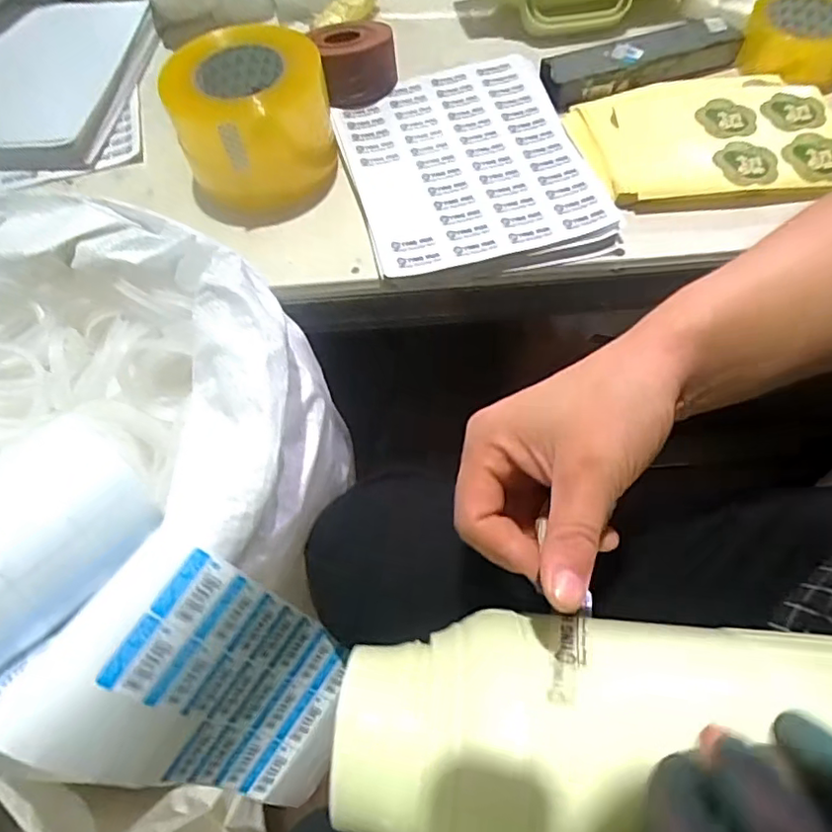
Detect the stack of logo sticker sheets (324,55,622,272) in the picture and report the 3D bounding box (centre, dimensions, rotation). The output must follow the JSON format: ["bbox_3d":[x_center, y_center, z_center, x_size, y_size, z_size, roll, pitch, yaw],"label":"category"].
[{"bbox_3d":[0.044,-0.241,0.562,0.214,0.020,0.272,-11,61,-3],"label":"stack of logo sticker sheets"}]

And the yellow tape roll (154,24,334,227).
[{"bbox_3d":[-0.152,-0.272,0.558,0.134,0.088,0.126,-27,63,-11],"label":"yellow tape roll"}]

